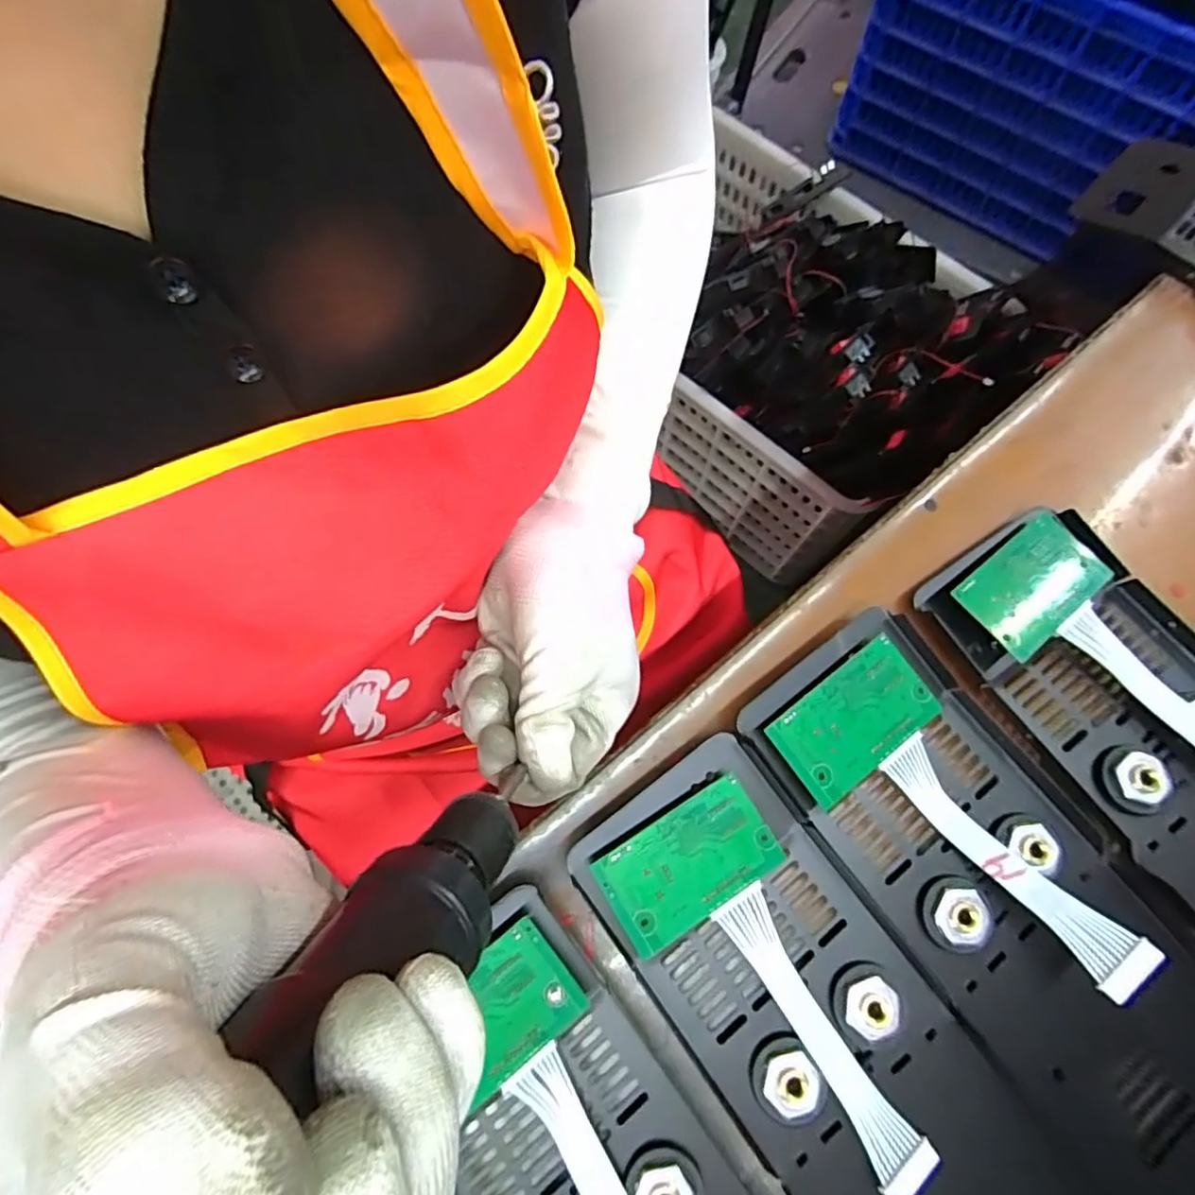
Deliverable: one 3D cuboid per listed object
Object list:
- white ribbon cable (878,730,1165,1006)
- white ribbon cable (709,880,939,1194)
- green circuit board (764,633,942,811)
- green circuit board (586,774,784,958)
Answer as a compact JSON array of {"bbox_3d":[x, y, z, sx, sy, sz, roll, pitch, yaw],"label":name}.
[{"bbox_3d":[0.172,0.110,0.264,0.023,0.016,0.113,-38,61,-11],"label":"white ribbon cable"},{"bbox_3d":[0.089,0.175,0.251,0.024,0.008,0.115,-31,75,-9],"label":"white ribbon cable"},{"bbox_3d":[0.116,0.056,0.281,0.072,0.010,0.044,-36,76,-10],"label":"green circuit board"},{"bbox_3d":[0.039,0.114,0.265,0.073,0.004,0.045,-31,85,-10],"label":"green circuit board"}]

